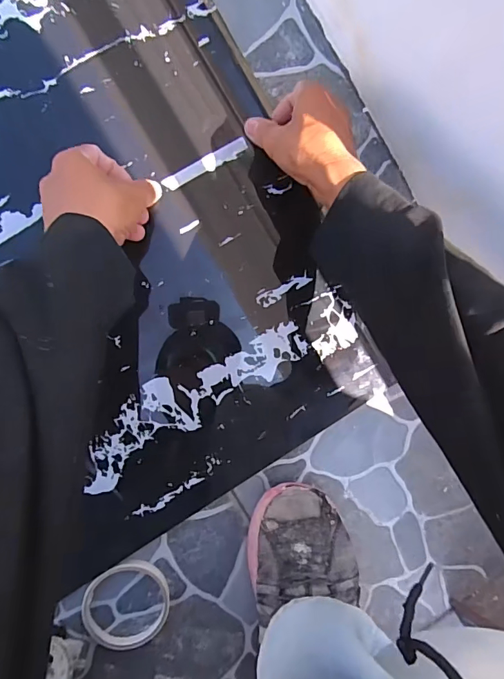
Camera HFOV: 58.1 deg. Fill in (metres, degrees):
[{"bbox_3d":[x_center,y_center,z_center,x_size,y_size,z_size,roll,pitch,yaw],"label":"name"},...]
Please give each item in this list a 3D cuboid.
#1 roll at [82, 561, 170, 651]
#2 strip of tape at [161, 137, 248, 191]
[{"bbox_3d":[-0.125,0.269,0.457,0.083,0.011,0.088,-1,94,-9],"label":"roll"},{"bbox_3d":[-0.045,-0.172,0.446,0.091,0.004,0.015,-29,109,-7],"label":"strip of tape"}]

